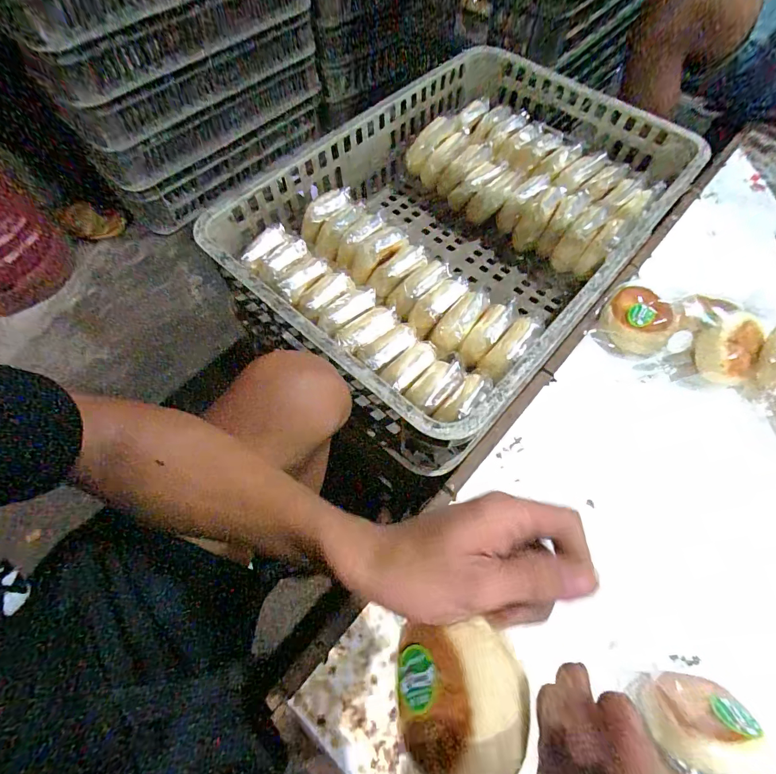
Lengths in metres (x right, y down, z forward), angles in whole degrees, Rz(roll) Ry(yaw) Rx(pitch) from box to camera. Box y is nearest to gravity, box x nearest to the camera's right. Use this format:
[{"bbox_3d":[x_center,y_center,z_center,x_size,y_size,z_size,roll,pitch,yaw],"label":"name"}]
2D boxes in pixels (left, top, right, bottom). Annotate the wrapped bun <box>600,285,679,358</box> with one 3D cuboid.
[{"bbox_3d":[0.334,-0.086,0.522,0.087,0.053,0.090,0,64,-1],"label":"wrapped bun"}]

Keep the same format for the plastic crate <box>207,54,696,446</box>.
[{"bbox_3d":[0.098,-0.246,0.561,0.449,0.137,0.610,39,70,17],"label":"plastic crate"}]

